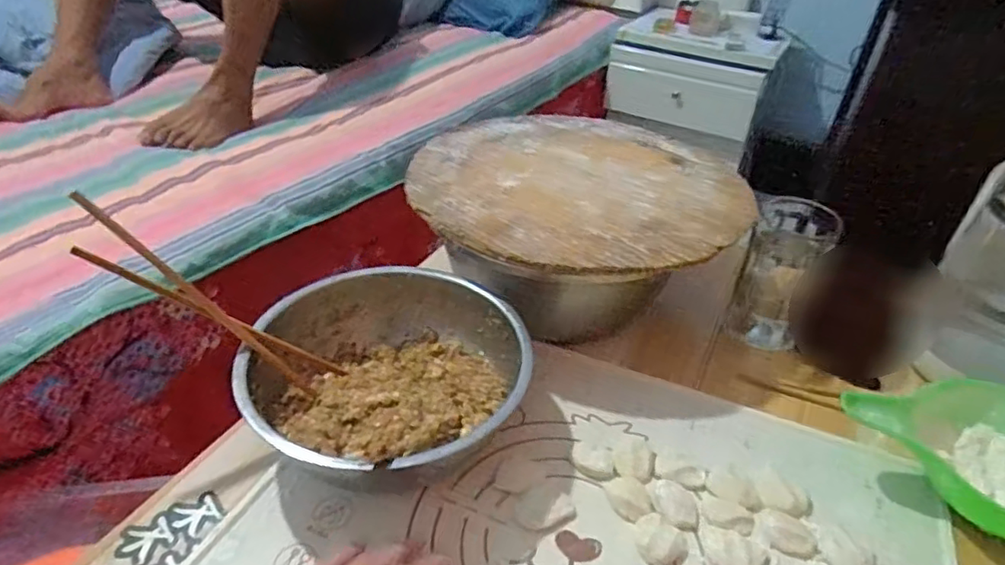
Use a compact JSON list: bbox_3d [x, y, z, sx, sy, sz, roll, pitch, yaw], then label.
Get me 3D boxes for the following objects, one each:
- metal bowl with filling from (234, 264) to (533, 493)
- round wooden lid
[{"bbox_3d":[-0.097,0.073,0.527,0.218,0.072,0.195,-4,38,-9],"label":"metal bowl with filling"},{"bbox_3d":[0.081,-0.117,0.667,0.344,0.020,0.354,2,37,-1],"label":"round wooden lid"}]

